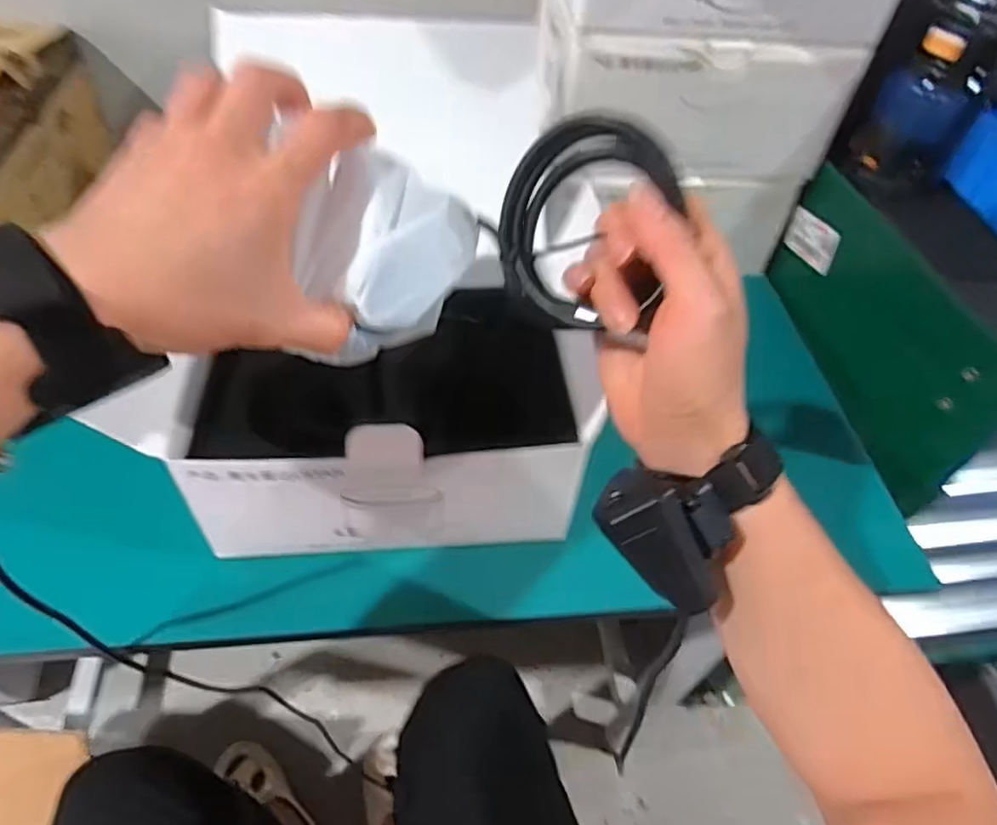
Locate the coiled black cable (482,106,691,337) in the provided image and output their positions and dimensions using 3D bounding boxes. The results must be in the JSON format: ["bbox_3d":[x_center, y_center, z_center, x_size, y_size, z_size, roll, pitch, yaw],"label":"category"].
[{"bbox_3d":[0.038,-0.085,0.299,0.082,0.094,0.019,16,29,18],"label":"coiled black cable"}]

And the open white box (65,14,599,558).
[{"bbox_3d":[-0.089,-0.115,0.504,0.276,0.217,0.361,3,50,-3],"label":"open white box"}]

